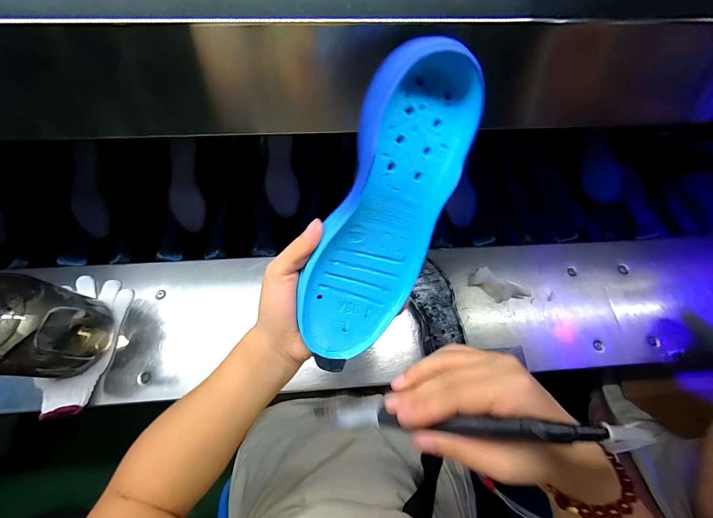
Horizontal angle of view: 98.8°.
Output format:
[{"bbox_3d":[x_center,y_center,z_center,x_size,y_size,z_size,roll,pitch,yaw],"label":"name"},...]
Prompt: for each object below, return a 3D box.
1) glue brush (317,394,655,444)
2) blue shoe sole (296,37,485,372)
[{"bbox_3d":[0.055,0.098,0.189,0.190,0.014,0.019,-12,71,29],"label":"glue brush"},{"bbox_3d":[0.022,-0.028,0.232,0.087,0.048,0.216,15,106,-18],"label":"blue shoe sole"}]

